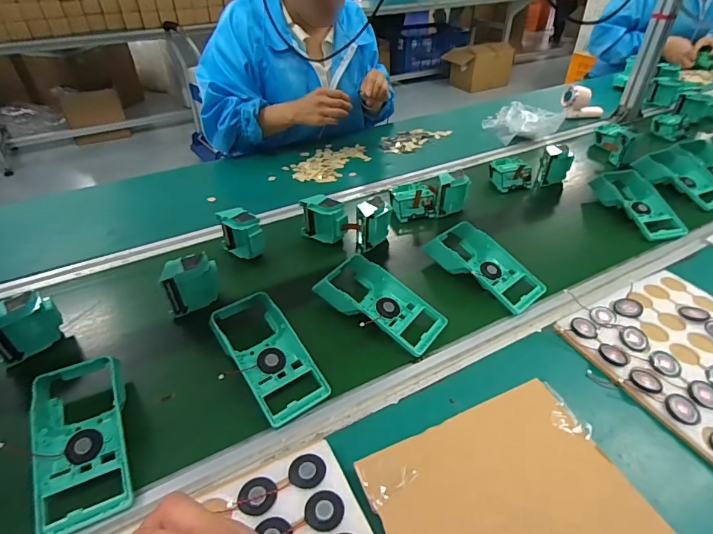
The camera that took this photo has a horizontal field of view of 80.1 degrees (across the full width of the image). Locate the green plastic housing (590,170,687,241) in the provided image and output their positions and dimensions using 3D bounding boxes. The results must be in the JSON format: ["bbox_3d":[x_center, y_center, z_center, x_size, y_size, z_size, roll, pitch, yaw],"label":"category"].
[{"bbox_3d":[0.546,-0.125,0.816,0.097,0.048,0.189,-5,39,-7],"label":"green plastic housing"}]

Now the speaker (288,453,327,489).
[{"bbox_3d":[-0.046,0.192,0.398,0.033,0.004,0.031,0,39,0],"label":"speaker"}]

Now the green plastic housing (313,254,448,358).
[{"bbox_3d":[0.033,0.045,0.602,0.186,0.040,0.091,28,46,30],"label":"green plastic housing"}]

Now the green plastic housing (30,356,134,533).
[{"bbox_3d":[-0.293,0.174,0.453,0.091,0.050,0.193,-16,42,-20],"label":"green plastic housing"}]

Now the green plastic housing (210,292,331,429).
[{"bbox_3d":[-0.116,0.105,0.534,0.087,0.036,0.185,-24,45,-27],"label":"green plastic housing"}]

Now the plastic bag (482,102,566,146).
[{"bbox_3d":[0.440,-0.392,1.120,0.187,0.063,0.168,-10,40,-13],"label":"plastic bag"}]

